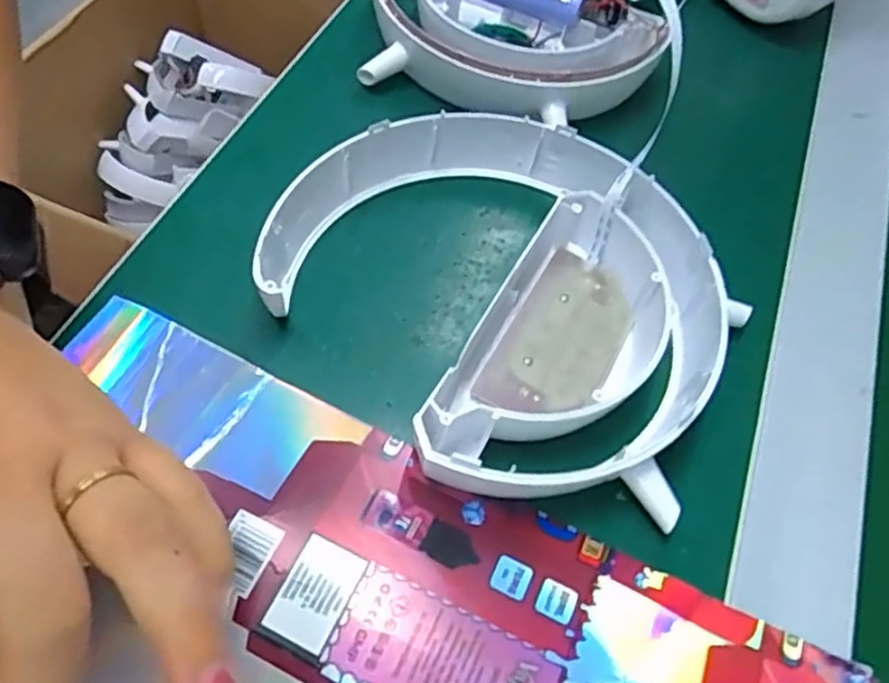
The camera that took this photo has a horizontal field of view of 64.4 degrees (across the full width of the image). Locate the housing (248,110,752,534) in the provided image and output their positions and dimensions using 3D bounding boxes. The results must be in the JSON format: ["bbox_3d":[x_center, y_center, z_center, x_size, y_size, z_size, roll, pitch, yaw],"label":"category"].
[{"bbox_3d":[0.028,-0.020,0.266,0.144,0.030,0.172,-35,67,-23],"label":"housing"}]

